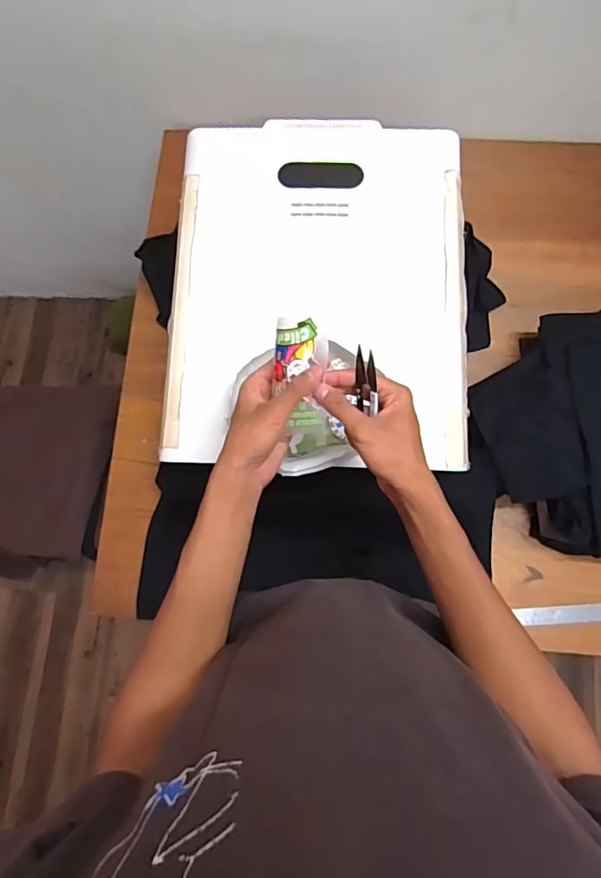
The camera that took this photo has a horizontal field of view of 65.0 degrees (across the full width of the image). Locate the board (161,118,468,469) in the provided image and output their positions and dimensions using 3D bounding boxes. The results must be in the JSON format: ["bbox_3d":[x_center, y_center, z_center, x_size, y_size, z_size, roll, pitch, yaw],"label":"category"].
[{"bbox_3d":[0.025,-0.218,0.656,0.399,0.042,0.496,1,77,1],"label":"board"}]

